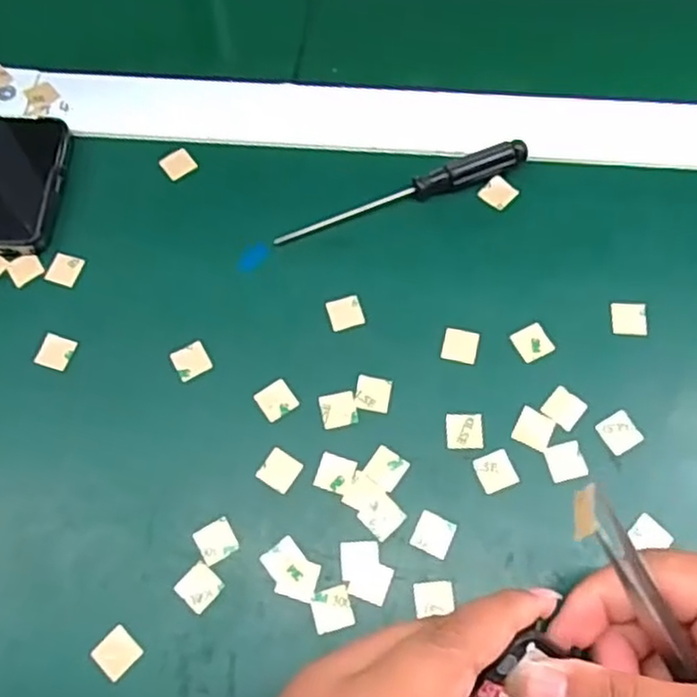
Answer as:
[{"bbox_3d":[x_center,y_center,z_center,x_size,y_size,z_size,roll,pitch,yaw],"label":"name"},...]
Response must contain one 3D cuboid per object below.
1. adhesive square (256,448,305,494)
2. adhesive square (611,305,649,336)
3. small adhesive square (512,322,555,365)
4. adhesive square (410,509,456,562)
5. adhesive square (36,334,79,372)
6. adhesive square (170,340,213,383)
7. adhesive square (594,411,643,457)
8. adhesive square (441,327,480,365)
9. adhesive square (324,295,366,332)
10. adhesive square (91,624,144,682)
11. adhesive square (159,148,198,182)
[{"bbox_3d":[-0.030,0.053,0.311,0.016,0.004,0.016,30,72,13],"label":"adhesive square"},{"bbox_3d":[0.130,-0.014,0.334,0.016,0.004,0.016,3,68,3],"label":"adhesive square"},{"bbox_3d":[0.085,-0.003,0.330,0.016,0.004,0.016,-30,70,-10],"label":"small adhesive square"},{"bbox_3d":[0.036,0.078,0.300,0.015,0.004,0.015,25,71,7],"label":"adhesive square"},{"bbox_3d":[-0.137,0.002,0.337,0.014,0.004,0.016,13,69,7],"label":"adhesive square"},{"bbox_3d":[-0.073,0.006,0.334,0.016,0.004,0.016,-26,69,-8],"label":"adhesive square"},{"bbox_3d":[0.119,0.036,0.313,0.016,0.004,0.016,-30,70,-10],"label":"adhesive square"},{"bbox_3d":[0.052,-0.002,0.331,0.016,0.004,0.016,12,69,7],"label":"adhesive square"},{"bbox_3d":[-0.001,-0.017,0.341,0.016,0.004,0.015,-19,68,-6],"label":"adhesive square"},{"bbox_3d":[-0.092,0.121,0.285,0.015,0.004,0.015,42,75,17],"label":"adhesive square"},{"bbox_3d":[-0.090,-0.097,0.377,0.016,0.004,0.015,-37,71,-12],"label":"adhesive square"}]

